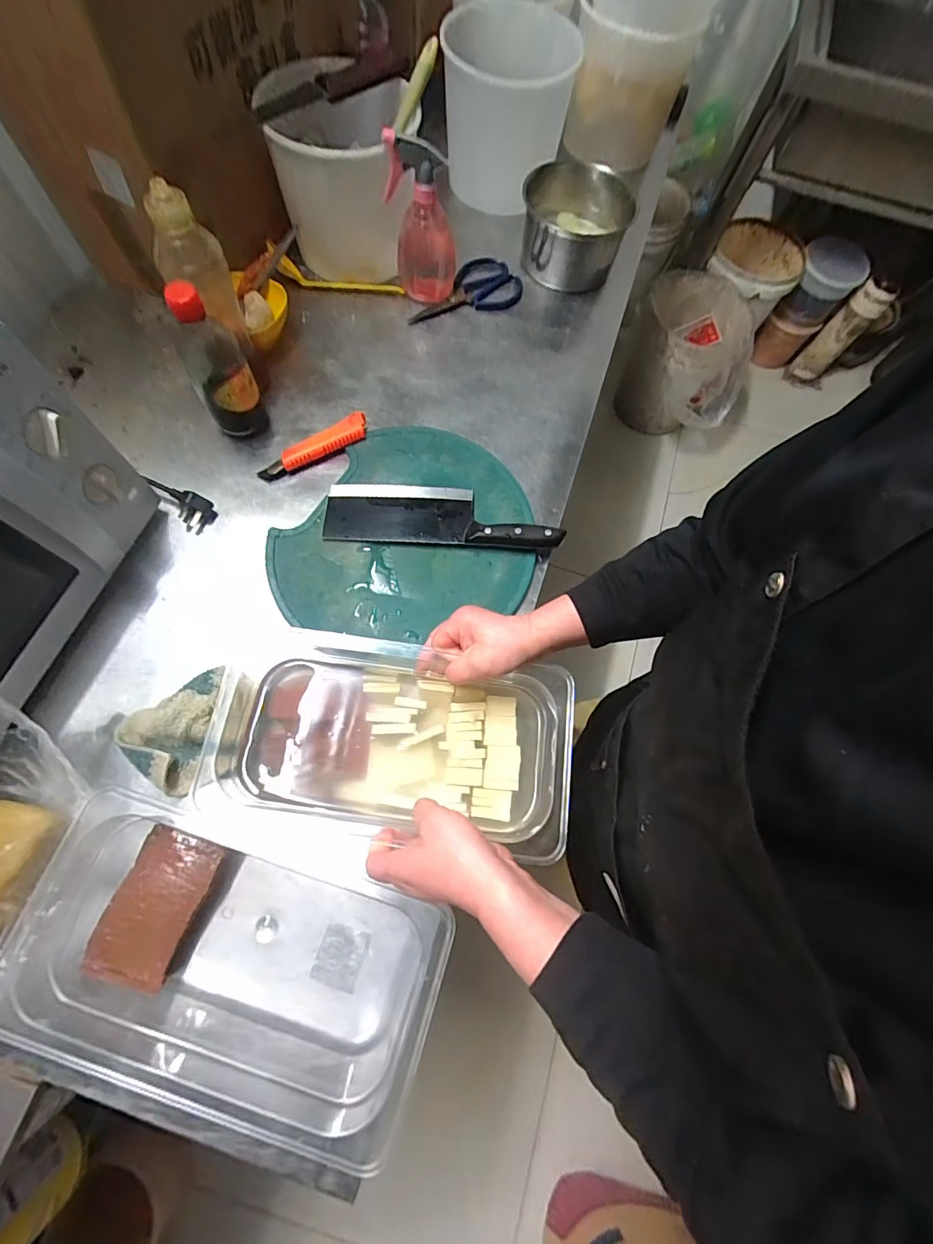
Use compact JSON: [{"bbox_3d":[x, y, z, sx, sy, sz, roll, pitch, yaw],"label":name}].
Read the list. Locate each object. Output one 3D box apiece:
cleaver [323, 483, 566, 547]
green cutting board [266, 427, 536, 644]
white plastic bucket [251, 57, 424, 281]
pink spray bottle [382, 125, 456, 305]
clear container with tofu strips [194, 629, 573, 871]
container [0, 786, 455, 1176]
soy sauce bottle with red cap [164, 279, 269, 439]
[{"bbox_3d":[-0.032,-0.137,0.603,0.288,0.024,0.082,3,70,-2],"label":"cleaver"},{"bbox_3d":[-0.075,-0.123,0.604,0.310,0.010,0.301,5,70,-1],"label":"green cutting board"},{"bbox_3d":[-0.184,-0.641,0.708,0.228,0.189,0.188,11,70,1],"label":"white plastic bucket"},{"bbox_3d":[-0.061,-0.558,0.666,0.087,0.186,0.077,2,70,-2],"label":"pink spray bottle"},{"bbox_3d":[-0.081,0.107,0.463,0.355,0.079,0.173,9,70,4],"label":"clear container with tofu strips"},{"bbox_3d":[-0.199,0.269,0.418,0.365,0.109,0.185,16,71,3],"label":"container"},{"bbox_3d":[-0.295,-0.299,0.572,0.070,0.179,0.057,-26,74,-11],"label":"soy sauce bottle with red cap"}]

